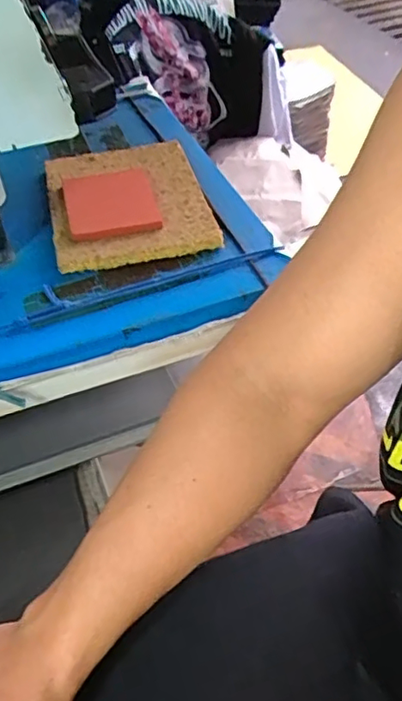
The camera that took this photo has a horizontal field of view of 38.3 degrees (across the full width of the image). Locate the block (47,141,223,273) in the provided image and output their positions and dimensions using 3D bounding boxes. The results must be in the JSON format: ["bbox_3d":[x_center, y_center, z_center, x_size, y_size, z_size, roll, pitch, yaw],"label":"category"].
[{"bbox_3d":[-0.068,-0.139,0.532,0.137,0.019,0.162,-11,48,-8],"label":"block"}]

